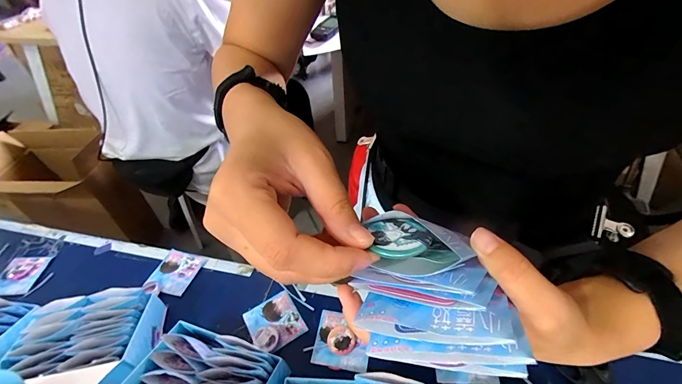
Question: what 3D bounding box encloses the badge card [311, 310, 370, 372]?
[{"bbox_3d":[0.001,0.187,0.426,0.067,0.009,0.065,3,52,13],"label":"badge card"}]

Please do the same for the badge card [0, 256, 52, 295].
[{"bbox_3d":[-0.515,0.132,0.536,0.067,0.007,0.067,2,50,4],"label":"badge card"}]

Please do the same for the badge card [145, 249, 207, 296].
[{"bbox_3d":[-0.258,0.123,0.523,0.067,0.005,0.068,15,52,14],"label":"badge card"}]

